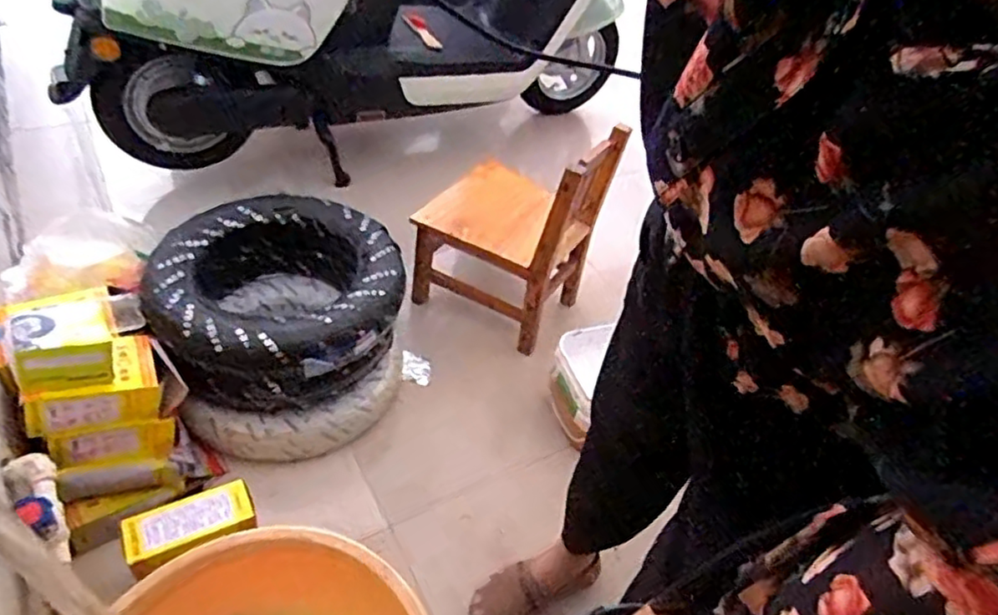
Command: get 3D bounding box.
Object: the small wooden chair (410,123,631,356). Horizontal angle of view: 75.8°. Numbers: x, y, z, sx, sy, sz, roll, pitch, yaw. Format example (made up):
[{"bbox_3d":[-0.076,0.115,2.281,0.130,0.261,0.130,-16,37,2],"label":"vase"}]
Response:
[{"bbox_3d":[0.030,-0.196,1.498,0.358,0.473,0.315,24,46,17],"label":"small wooden chair"}]

